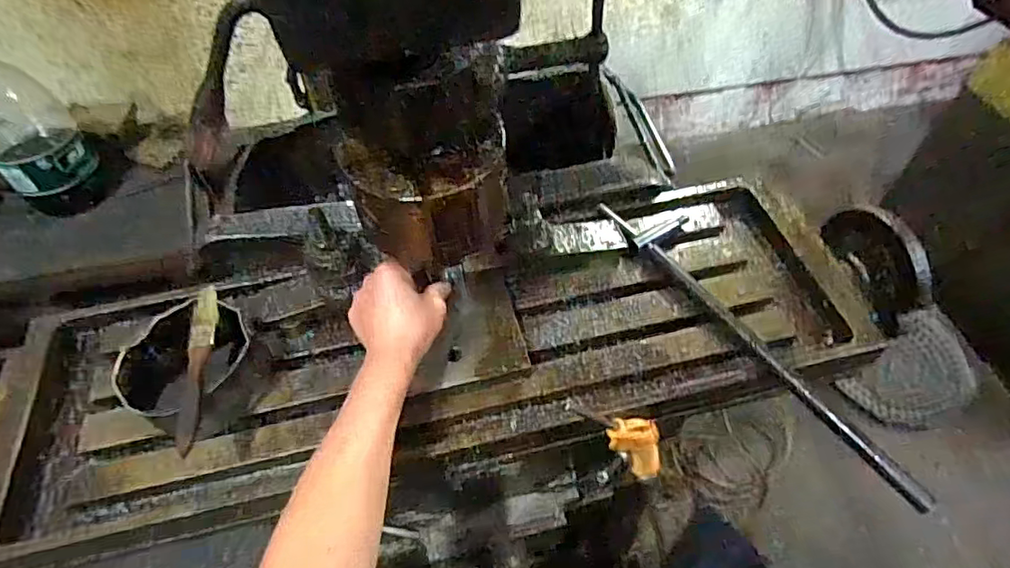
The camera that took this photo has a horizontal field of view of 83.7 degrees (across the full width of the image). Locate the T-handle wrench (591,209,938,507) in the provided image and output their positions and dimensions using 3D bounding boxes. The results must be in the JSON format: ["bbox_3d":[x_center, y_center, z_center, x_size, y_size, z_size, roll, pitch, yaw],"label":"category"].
[{"bbox_3d":[0.234,0.033,0.530,0.064,0.020,0.378,-28,57,-19],"label":"T-handle wrench"}]

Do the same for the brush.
[{"bbox_3d":[-0.248,0.064,0.456,0.018,0.015,0.150,-10,54,-7],"label":"brush"}]

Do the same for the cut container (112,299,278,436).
[{"bbox_3d":[-0.265,0.072,0.492,0.097,0.072,0.099,0,53,1],"label":"cut container"}]

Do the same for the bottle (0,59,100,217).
[{"bbox_3d":[-0.971,-0.317,1.124,0.169,0.320,0.137,-37,61,-24],"label":"bottle"}]

